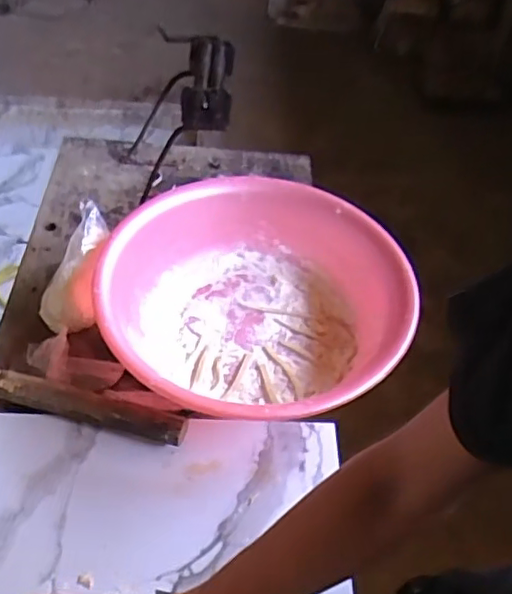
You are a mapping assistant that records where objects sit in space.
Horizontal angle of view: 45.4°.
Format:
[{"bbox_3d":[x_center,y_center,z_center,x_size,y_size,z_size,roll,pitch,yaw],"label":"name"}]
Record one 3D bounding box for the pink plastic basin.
[{"bbox_3d":[-0.003,0.005,0.863,0.384,0.130,0.414,2,47,-3],"label":"pink plastic basin"}]

